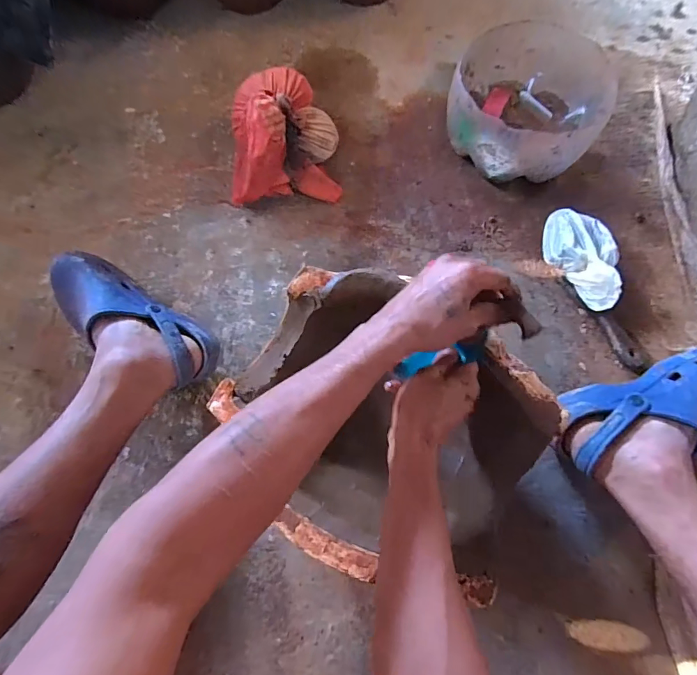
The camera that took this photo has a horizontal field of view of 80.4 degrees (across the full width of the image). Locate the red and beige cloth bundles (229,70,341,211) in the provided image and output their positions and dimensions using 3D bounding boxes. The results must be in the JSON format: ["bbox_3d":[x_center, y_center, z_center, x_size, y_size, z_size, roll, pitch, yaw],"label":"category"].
[{"bbox_3d":[-0.108,-0.341,0.678,0.175,0.130,0.210,-3,70,0],"label":"red and beige cloth bundles"}]

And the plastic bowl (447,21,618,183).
[{"bbox_3d":[0.296,-0.392,0.698,0.238,0.124,0.274,17,71,7],"label":"plastic bowl"}]

